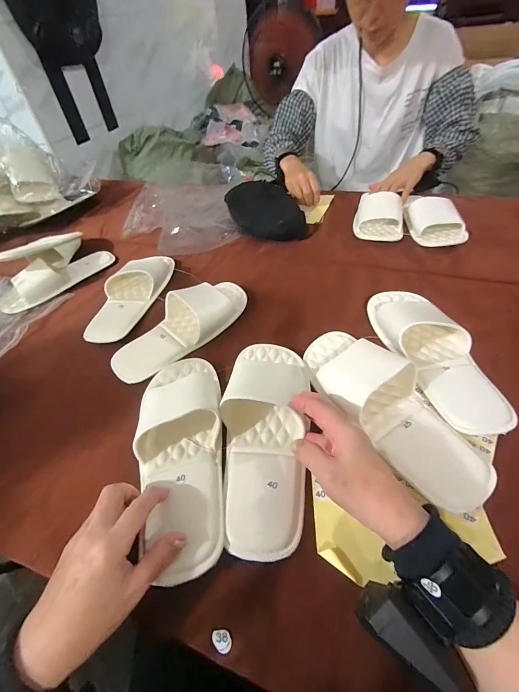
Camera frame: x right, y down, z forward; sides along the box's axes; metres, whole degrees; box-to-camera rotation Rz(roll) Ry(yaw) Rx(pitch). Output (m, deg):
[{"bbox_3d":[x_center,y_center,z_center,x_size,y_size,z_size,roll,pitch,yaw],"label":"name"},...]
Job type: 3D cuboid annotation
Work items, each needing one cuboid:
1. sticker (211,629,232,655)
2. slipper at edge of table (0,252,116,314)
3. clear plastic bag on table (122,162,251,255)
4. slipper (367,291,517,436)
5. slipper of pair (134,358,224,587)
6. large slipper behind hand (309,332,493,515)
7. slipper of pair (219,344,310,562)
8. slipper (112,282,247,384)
[{"bbox_3d":[-0.031,0.248,0.256,0.014,0.004,0.017,-26,56,-13],"label":"sticker"},{"bbox_3d":[-0.420,-0.147,0.631,0.084,0.053,0.232,33,59,30],"label":"slipper at edge of table"},{"bbox_3d":[-0.180,-0.374,0.799,0.266,0.030,0.383,4,55,-3],"label":"clear plastic bag on table"},{"bbox_3d":[0.239,-0.001,0.427,0.111,0.051,0.254,-6,48,1],"label":"slipper"},{"bbox_3d":[-0.092,0.109,0.356,0.100,0.052,0.262,-12,50,-6],"label":"slipper of pair"},{"bbox_3d":[0.153,0.063,0.370,0.106,0.059,0.262,-30,52,-20],"label":"large slipper behind hand"},{"bbox_3d":[0.006,0.095,0.363,0.104,0.064,0.256,-1,48,4],"label":"slipper of pair"},{"bbox_3d":[-0.126,-0.042,0.499,0.251,0.053,0.104,-36,54,-24],"label":"slipper"}]

